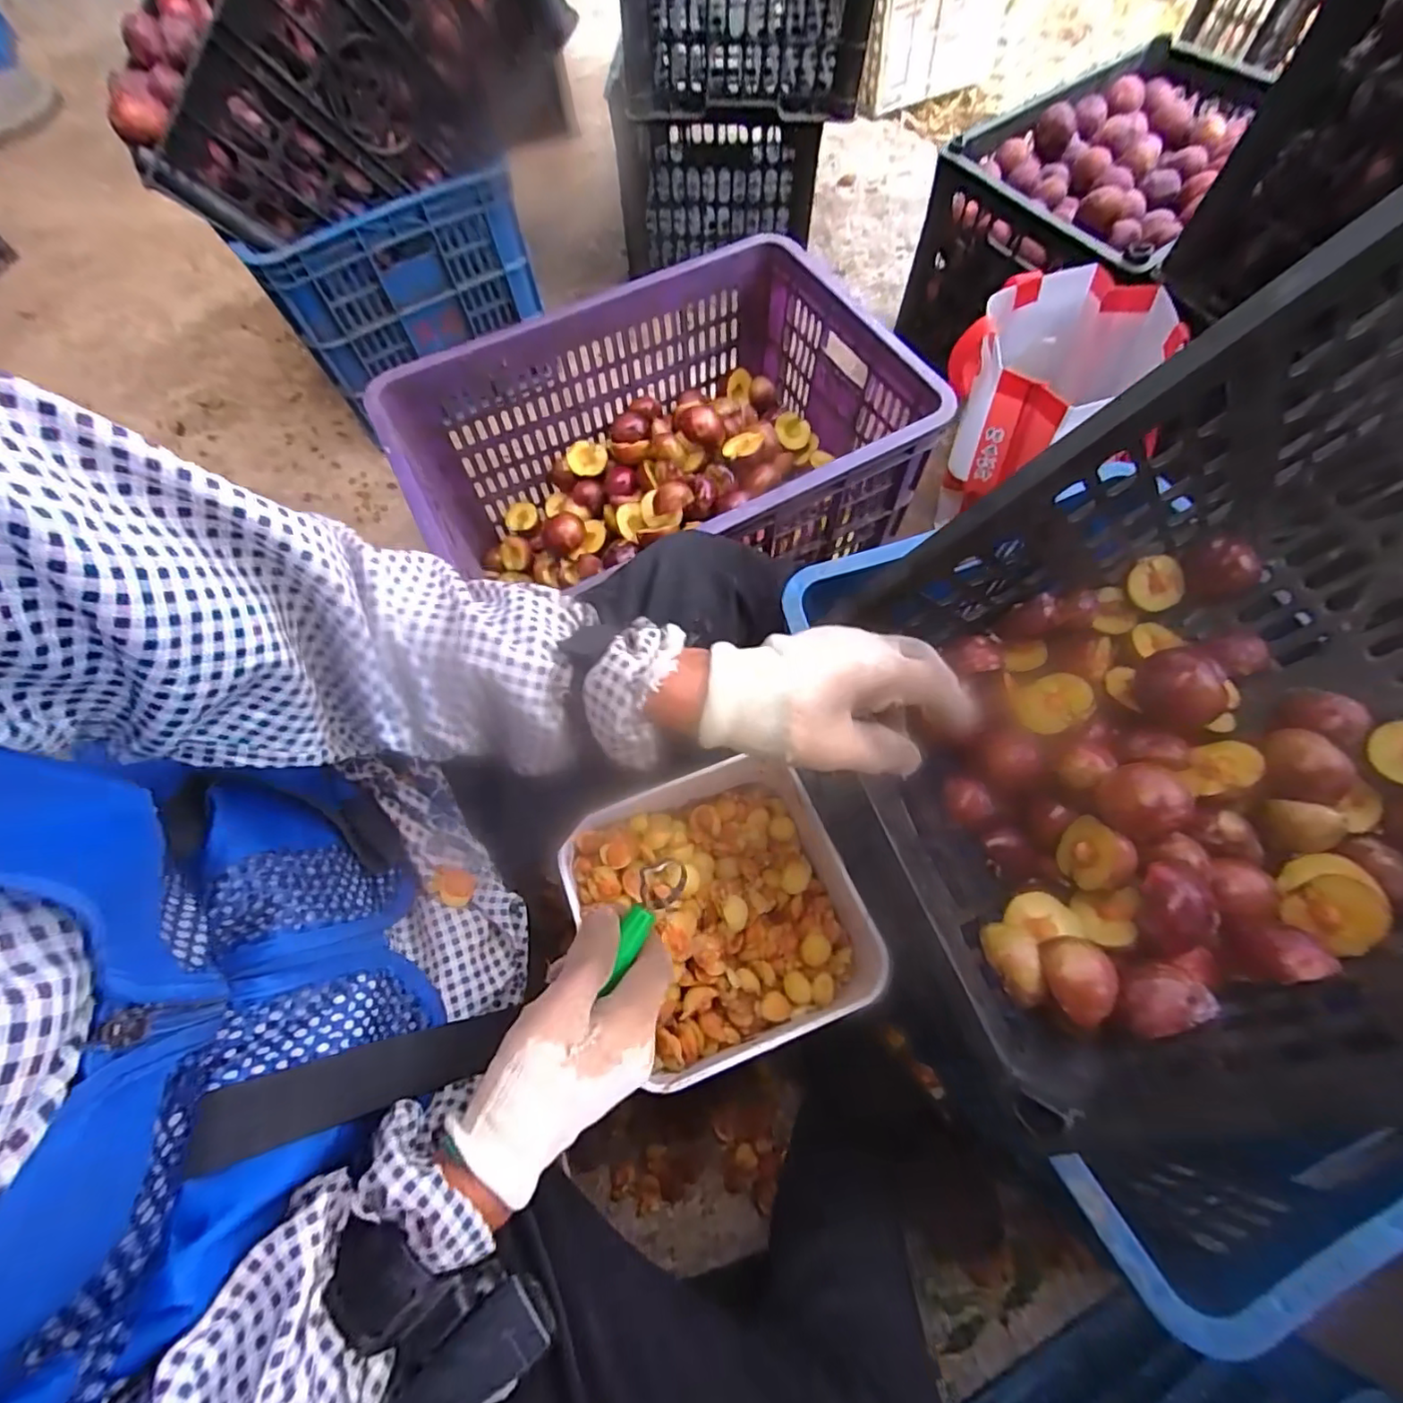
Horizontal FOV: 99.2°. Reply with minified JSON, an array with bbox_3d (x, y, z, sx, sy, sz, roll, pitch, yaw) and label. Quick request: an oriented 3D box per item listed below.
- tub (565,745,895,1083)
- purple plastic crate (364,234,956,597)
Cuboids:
[{"bbox_3d":[0.019,0.178,0.518,0.234,0.085,0.221,-19,66,-6],"label":"tub"},{"bbox_3d":[-0.032,-0.271,0.694,0.504,0.235,0.346,-28,67,-9],"label":"purple plastic crate"}]

